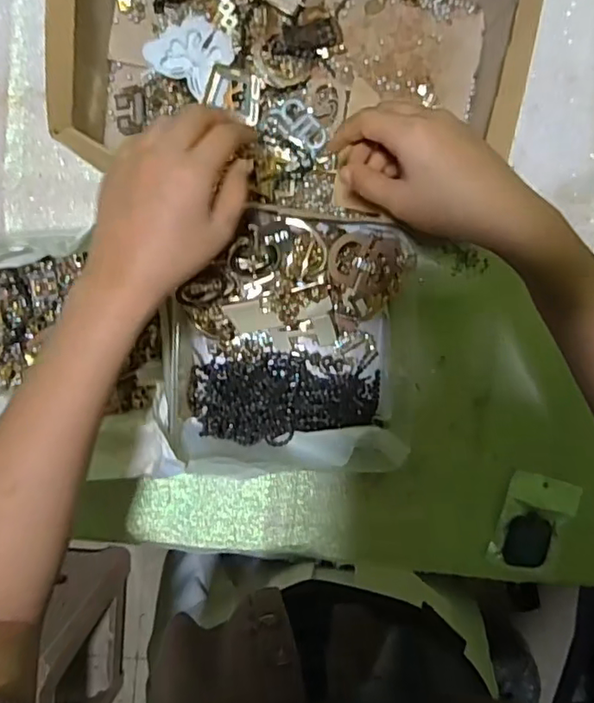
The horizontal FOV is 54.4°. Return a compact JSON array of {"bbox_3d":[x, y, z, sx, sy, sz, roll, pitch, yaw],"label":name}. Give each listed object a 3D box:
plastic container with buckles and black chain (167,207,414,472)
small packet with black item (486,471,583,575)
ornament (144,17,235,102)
[{"bbox_3d":[-0.004,-0.007,0.486,0.185,0.084,0.202,-4,96,0],"label":"plastic container with buckles and black chain"},{"bbox_3d":[0.226,0.165,0.552,0.064,0.011,0.091,17,96,-2],"label":"small packet with black item"},{"bbox_3d":[-0.086,-0.243,0.472,0.054,0.004,0.057,41,89,-17],"label":"ornament"}]

